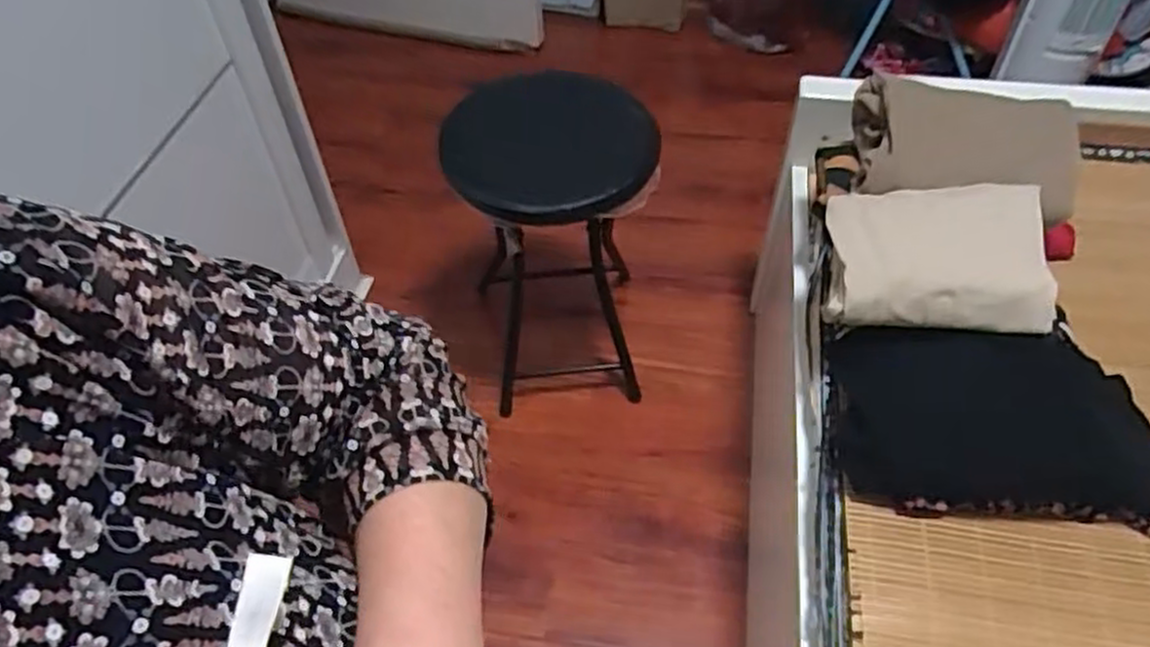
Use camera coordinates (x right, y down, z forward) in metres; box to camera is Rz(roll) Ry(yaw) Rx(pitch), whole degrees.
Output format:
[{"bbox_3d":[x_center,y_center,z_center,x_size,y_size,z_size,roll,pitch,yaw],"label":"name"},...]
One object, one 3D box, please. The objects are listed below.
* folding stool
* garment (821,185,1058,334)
[{"bbox_3d":[-0.031,-0.106,1.246,0.281,0.497,0.312,-5,49,-4],"label":"folding stool"},{"bbox_3d":[0.369,-0.071,0.793,0.210,0.070,0.150,6,49,6],"label":"garment"}]

